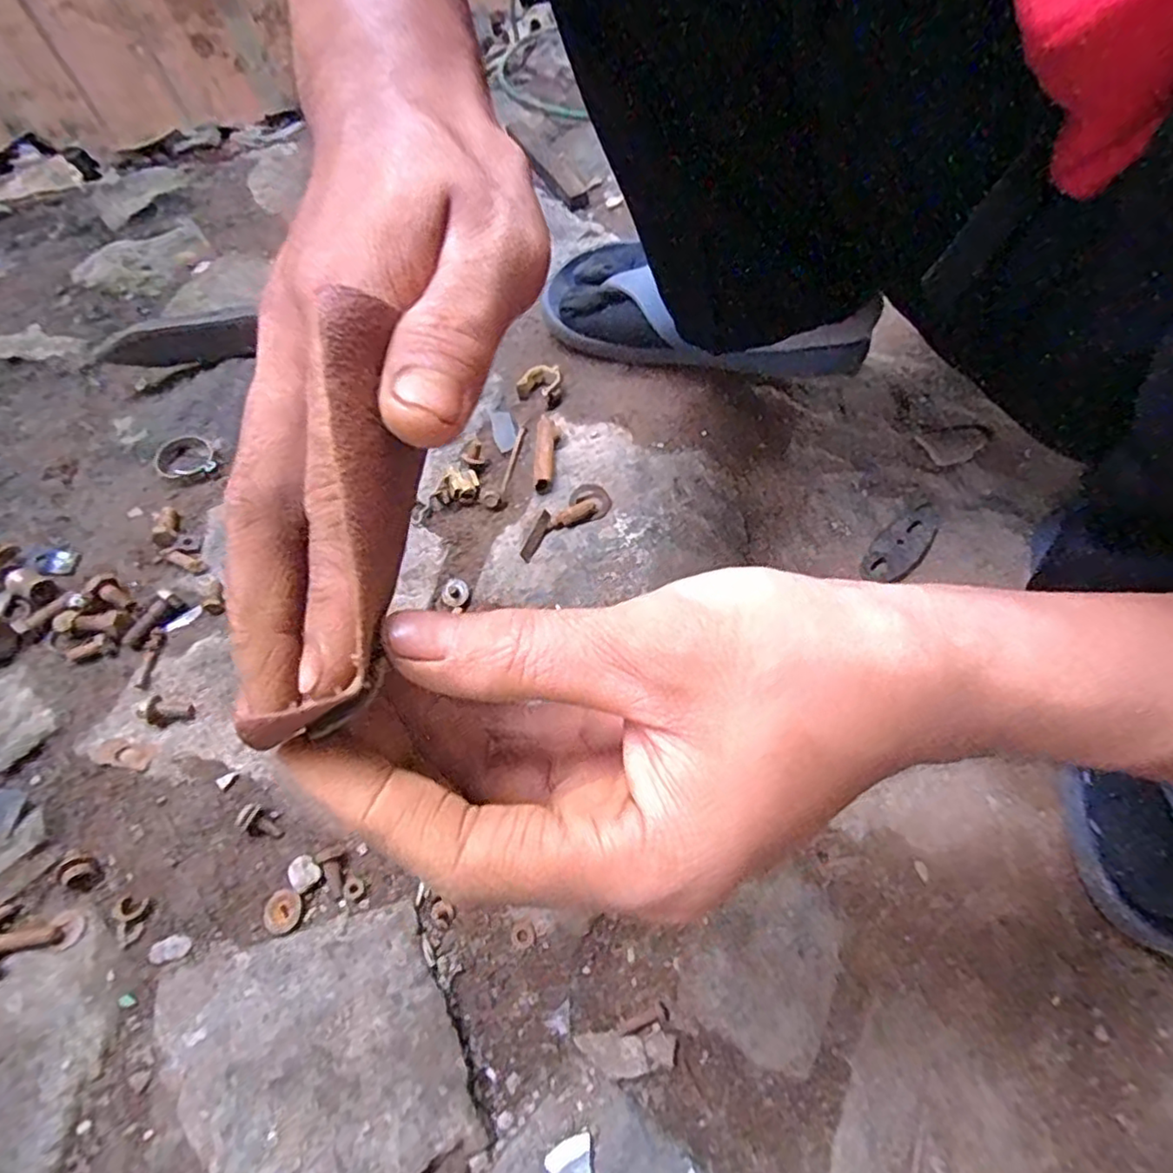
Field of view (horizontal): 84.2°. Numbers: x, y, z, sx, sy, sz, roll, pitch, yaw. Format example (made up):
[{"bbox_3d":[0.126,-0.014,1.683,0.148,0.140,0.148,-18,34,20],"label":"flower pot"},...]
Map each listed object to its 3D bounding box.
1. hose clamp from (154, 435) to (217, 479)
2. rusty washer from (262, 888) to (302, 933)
[{"bbox_3d":[-0.286,-0.091,0.461,0.038,0.008,0.041,-24,62,-15],"label":"hose clamp"},{"bbox_3d":[-0.148,0.157,0.315,0.019,0.004,0.019,4,58,2],"label":"rusty washer"}]

